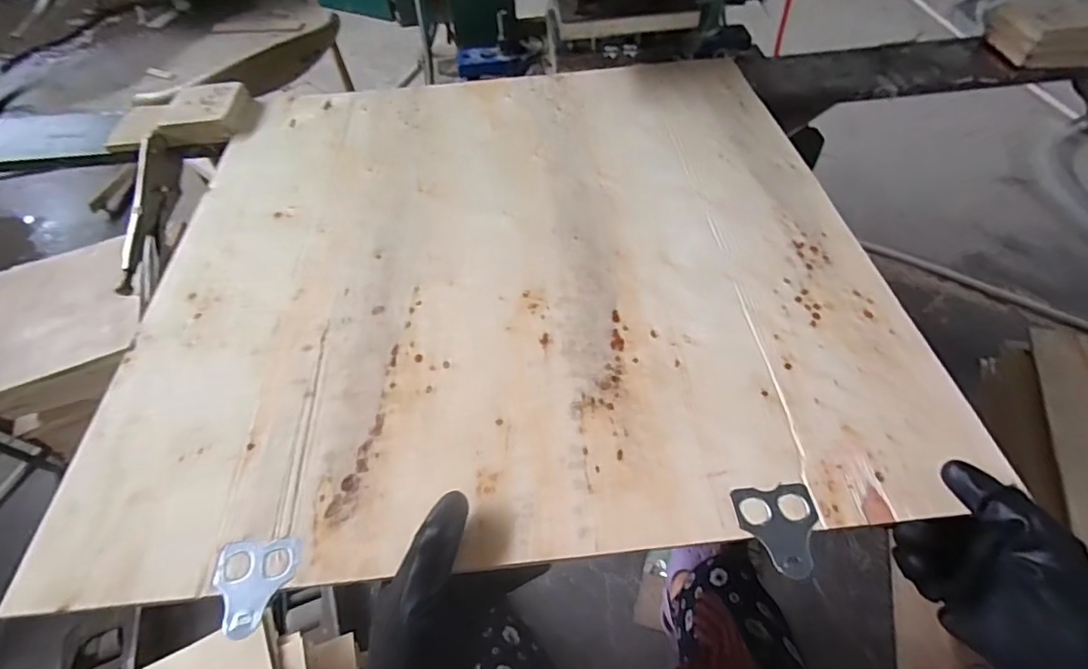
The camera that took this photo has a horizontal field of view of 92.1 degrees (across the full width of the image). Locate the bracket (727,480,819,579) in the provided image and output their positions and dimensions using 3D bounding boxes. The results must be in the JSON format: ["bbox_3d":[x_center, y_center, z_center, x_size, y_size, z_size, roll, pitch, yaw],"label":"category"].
[{"bbox_3d":[0.145,0.118,0.319,0.048,0.005,0.055,-6,52,0],"label":"bracket"}]

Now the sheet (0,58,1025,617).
[{"bbox_3d":[-0.036,-0.093,0.496,0.609,0.009,0.580,-6,52,0],"label":"sheet"}]

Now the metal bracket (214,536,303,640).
[{"bbox_3d":[-0.177,0.153,0.321,0.050,0.006,0.053,-6,52,0],"label":"metal bracket"}]

